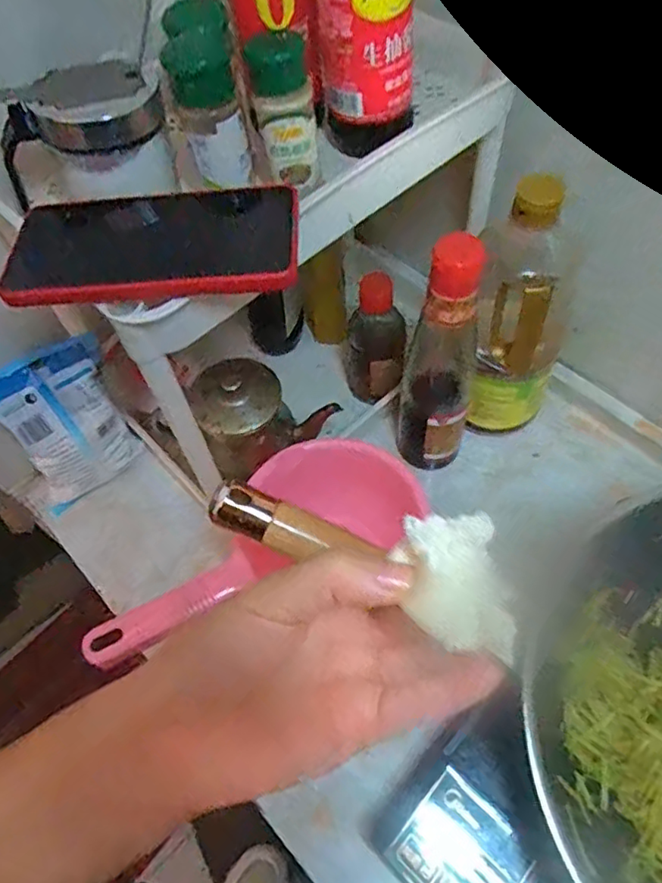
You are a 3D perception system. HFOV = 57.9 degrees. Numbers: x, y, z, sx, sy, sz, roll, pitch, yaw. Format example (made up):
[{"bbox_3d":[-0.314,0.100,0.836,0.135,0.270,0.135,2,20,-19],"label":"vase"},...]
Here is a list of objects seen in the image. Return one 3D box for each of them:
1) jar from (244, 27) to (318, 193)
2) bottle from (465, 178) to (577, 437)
[{"bbox_3d":[-0.028,-0.202,0.365,0.033,0.080,0.031,-11,58,-3],"label":"jar"},{"bbox_3d":[0.156,-0.100,0.509,0.080,0.232,0.070,-14,58,-5],"label":"bottle"}]

